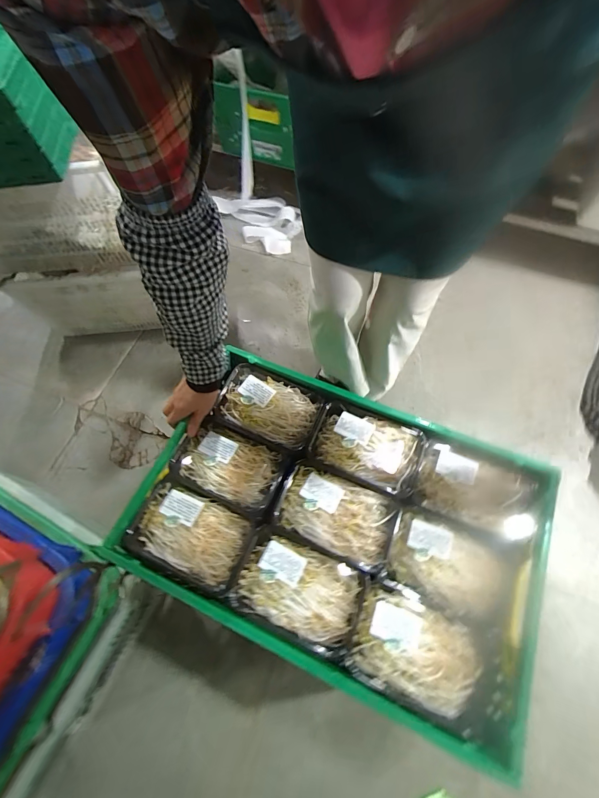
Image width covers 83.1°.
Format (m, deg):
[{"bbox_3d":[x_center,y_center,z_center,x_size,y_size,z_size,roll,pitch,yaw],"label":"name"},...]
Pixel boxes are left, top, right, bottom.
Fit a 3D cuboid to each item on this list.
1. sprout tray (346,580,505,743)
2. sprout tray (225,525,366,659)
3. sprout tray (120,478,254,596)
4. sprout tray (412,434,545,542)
[{"bbox_3d":[0.163,0.343,0.454,0.178,0.036,0.127,22,68,12],"label":"sprout tray"},{"bbox_3d":[-0.003,0.282,0.497,0.179,0.042,0.127,23,68,13],"label":"sprout tray"},{"bbox_3d":[-0.173,0.214,0.532,0.183,0.037,0.124,18,67,11],"label":"sprout tray"},{"bbox_3d":[0.276,0.141,0.534,0.176,0.031,0.121,26,69,14],"label":"sprout tray"}]

